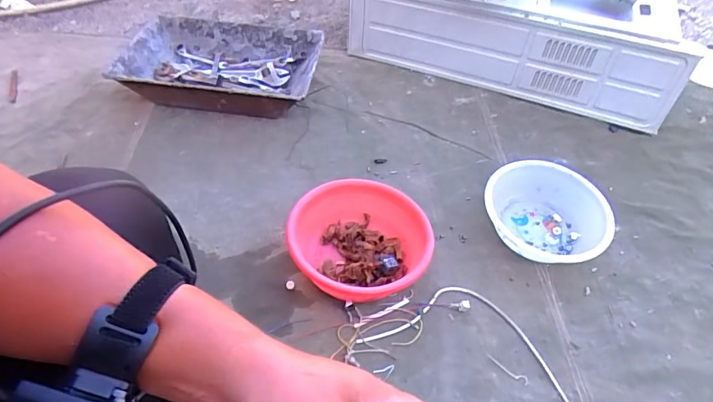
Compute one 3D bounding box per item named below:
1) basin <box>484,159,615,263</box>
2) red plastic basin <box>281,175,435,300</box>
[{"bbox_3d":[0.399,0.027,0.943,0.244,0.083,0.230,2,48,-2],"label":"basin"},{"bbox_3d":[0.006,0.078,0.851,0.252,0.090,0.244,2,48,-2],"label":"red plastic basin"}]

